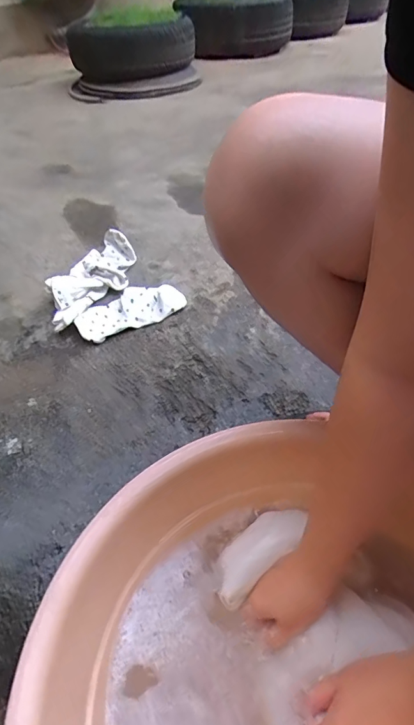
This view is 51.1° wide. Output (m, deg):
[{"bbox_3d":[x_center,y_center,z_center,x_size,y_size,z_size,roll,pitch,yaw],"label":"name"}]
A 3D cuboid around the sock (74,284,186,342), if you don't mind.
[{"bbox_3d":[-0.138,-0.096,0.773,0.186,0.033,0.079,-27,49,-23],"label":"sock"}]

